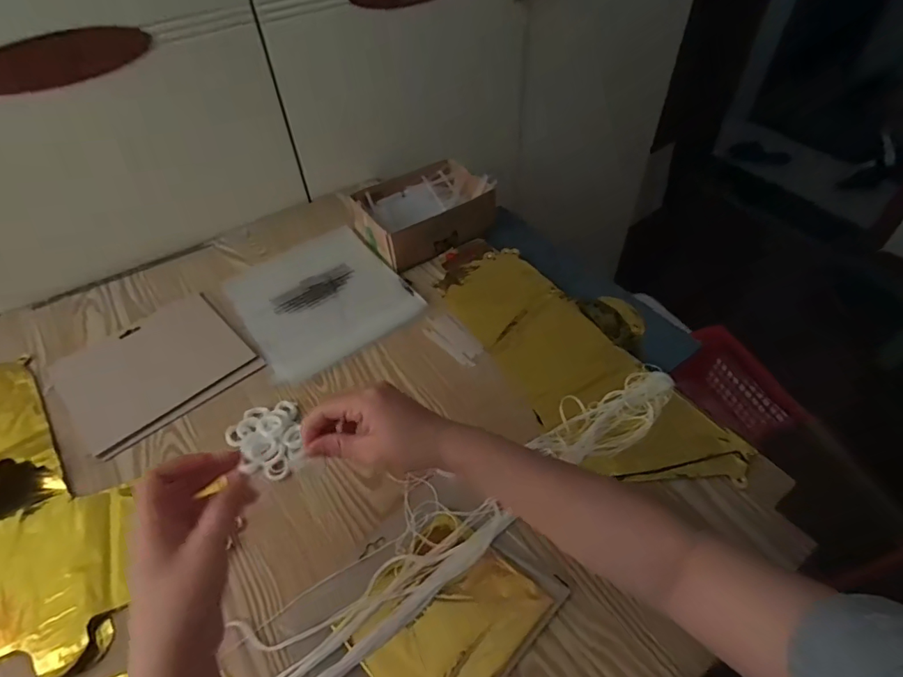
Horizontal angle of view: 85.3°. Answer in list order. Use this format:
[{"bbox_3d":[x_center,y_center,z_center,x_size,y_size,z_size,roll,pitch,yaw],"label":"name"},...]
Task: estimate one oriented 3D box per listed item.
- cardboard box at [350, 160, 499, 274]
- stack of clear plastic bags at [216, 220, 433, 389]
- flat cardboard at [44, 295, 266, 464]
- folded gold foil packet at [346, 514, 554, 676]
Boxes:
[{"bbox_3d":[-0.045,-0.191,0.728,0.191,0.059,0.142,-30,55,-23],"label":"cardboard box"},{"bbox_3d":[-0.181,-0.062,0.671,0.204,0.009,0.235,-29,54,-22],"label":"stack of clear plastic bags"},{"bbox_3d":[-0.357,0.032,0.593,0.194,0.004,0.181,-36,57,-27],"label":"flat cardboard"},{"bbox_3d":[-0.007,0.230,0.407,0.118,0.010,0.136,35,58,28],"label":"folded gold foil packet"}]

